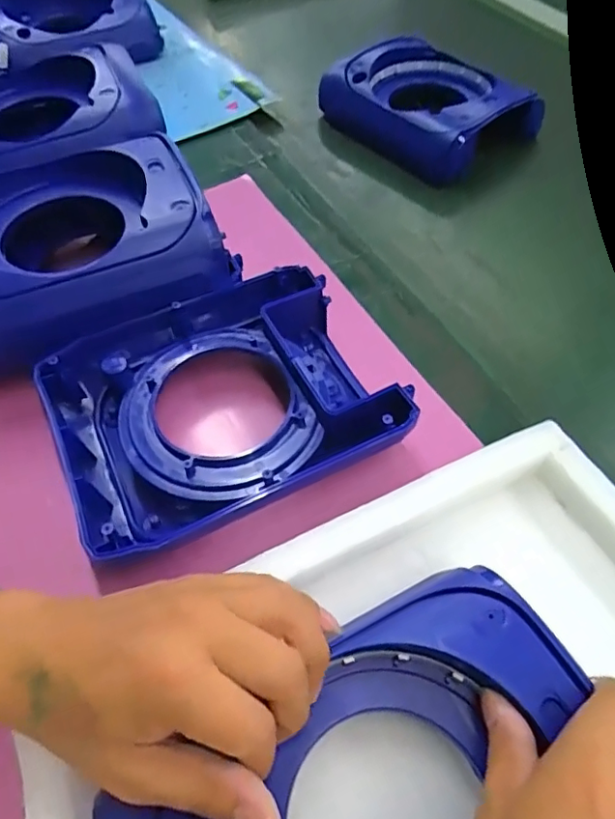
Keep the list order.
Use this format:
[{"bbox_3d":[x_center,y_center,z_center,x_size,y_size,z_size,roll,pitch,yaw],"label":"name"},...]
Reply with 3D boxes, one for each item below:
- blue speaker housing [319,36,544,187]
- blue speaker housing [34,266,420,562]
[{"bbox_3d":[0.149,-0.367,0.667,0.185,0.060,0.217,-32,60,-20],"label":"blue speaker housing"},{"bbox_3d":[-0.063,0.001,0.396,0.224,0.066,0.173,-22,58,-14],"label":"blue speaker housing"}]

